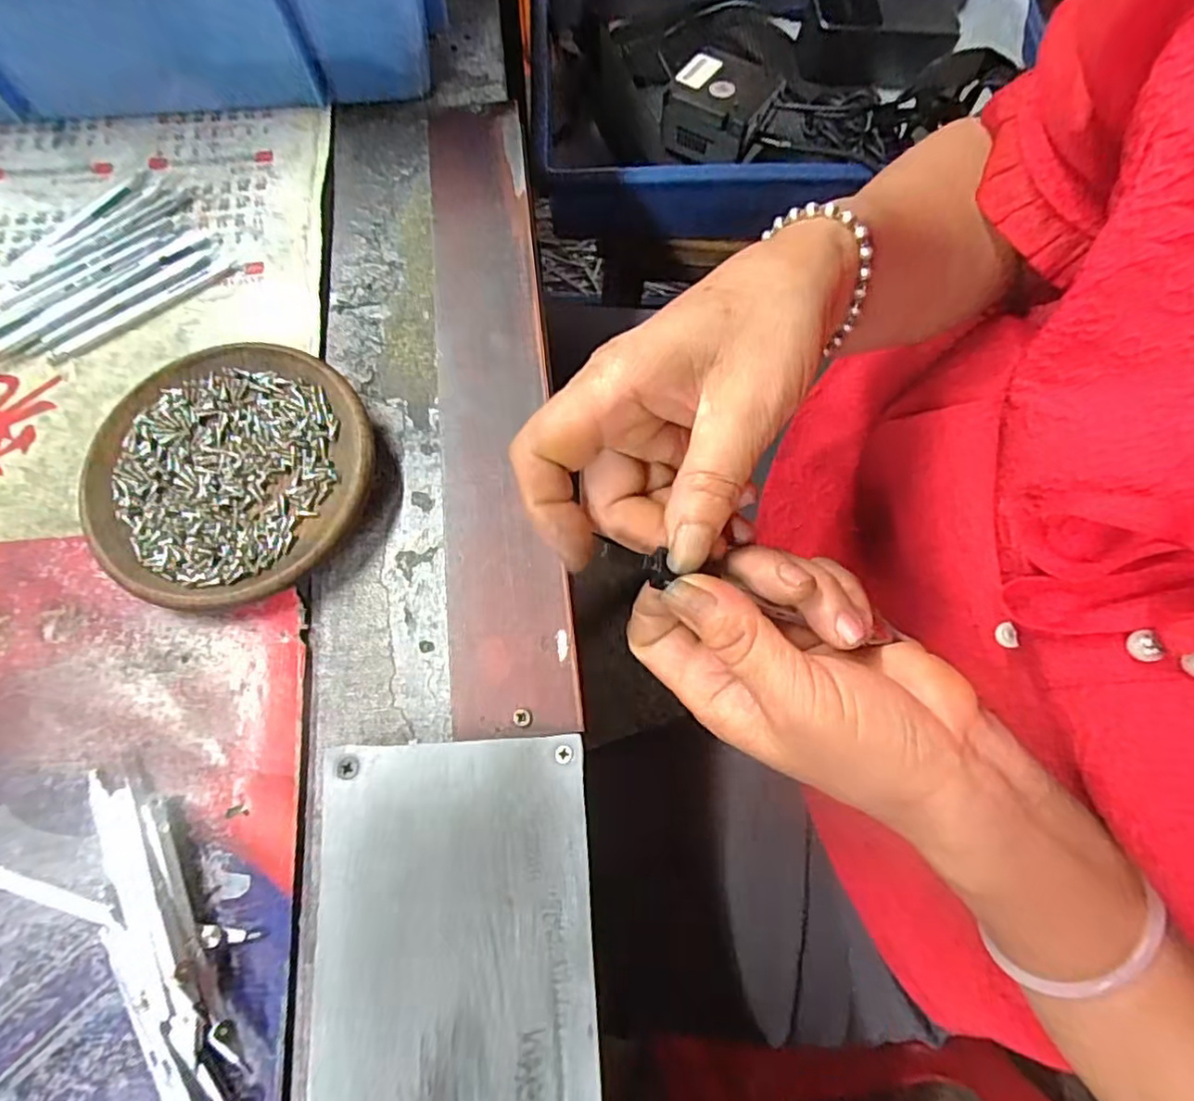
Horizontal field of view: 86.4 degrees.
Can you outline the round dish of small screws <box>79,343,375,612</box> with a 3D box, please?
[{"bbox_3d":[-0.152,-0.032,0.267,0.111,0.018,0.113,0,72,0],"label":"round dish of small screws"}]

